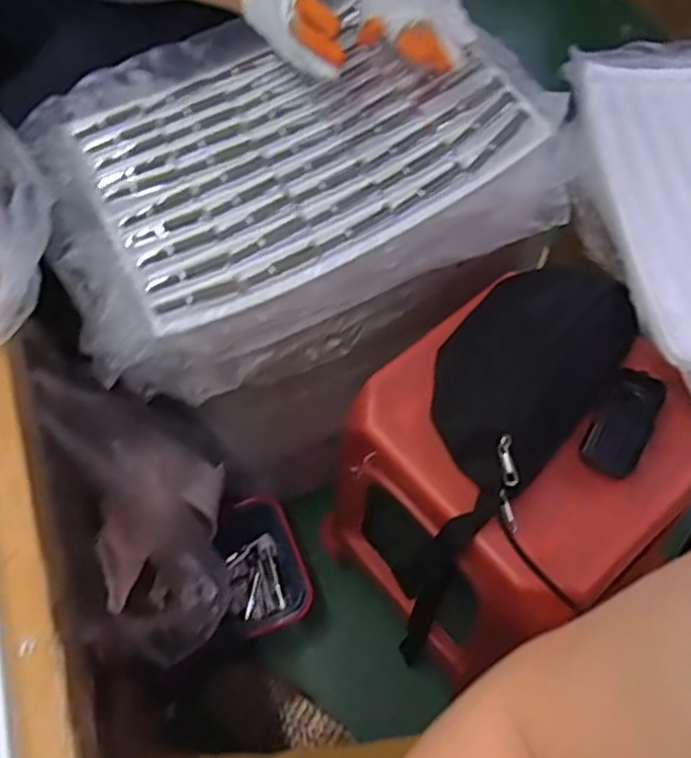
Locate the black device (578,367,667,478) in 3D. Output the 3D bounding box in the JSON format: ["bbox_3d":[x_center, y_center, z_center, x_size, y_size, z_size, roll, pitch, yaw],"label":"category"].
[{"bbox_3d":[0.263,0.040,0.630,0.053,0.010,0.110,26,66,17],"label":"black device"}]

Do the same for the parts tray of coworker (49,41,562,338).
[{"bbox_3d":[-0.058,-0.252,0.671,0.398,0.041,0.306,-25,62,-10],"label":"parts tray of coworker"}]

